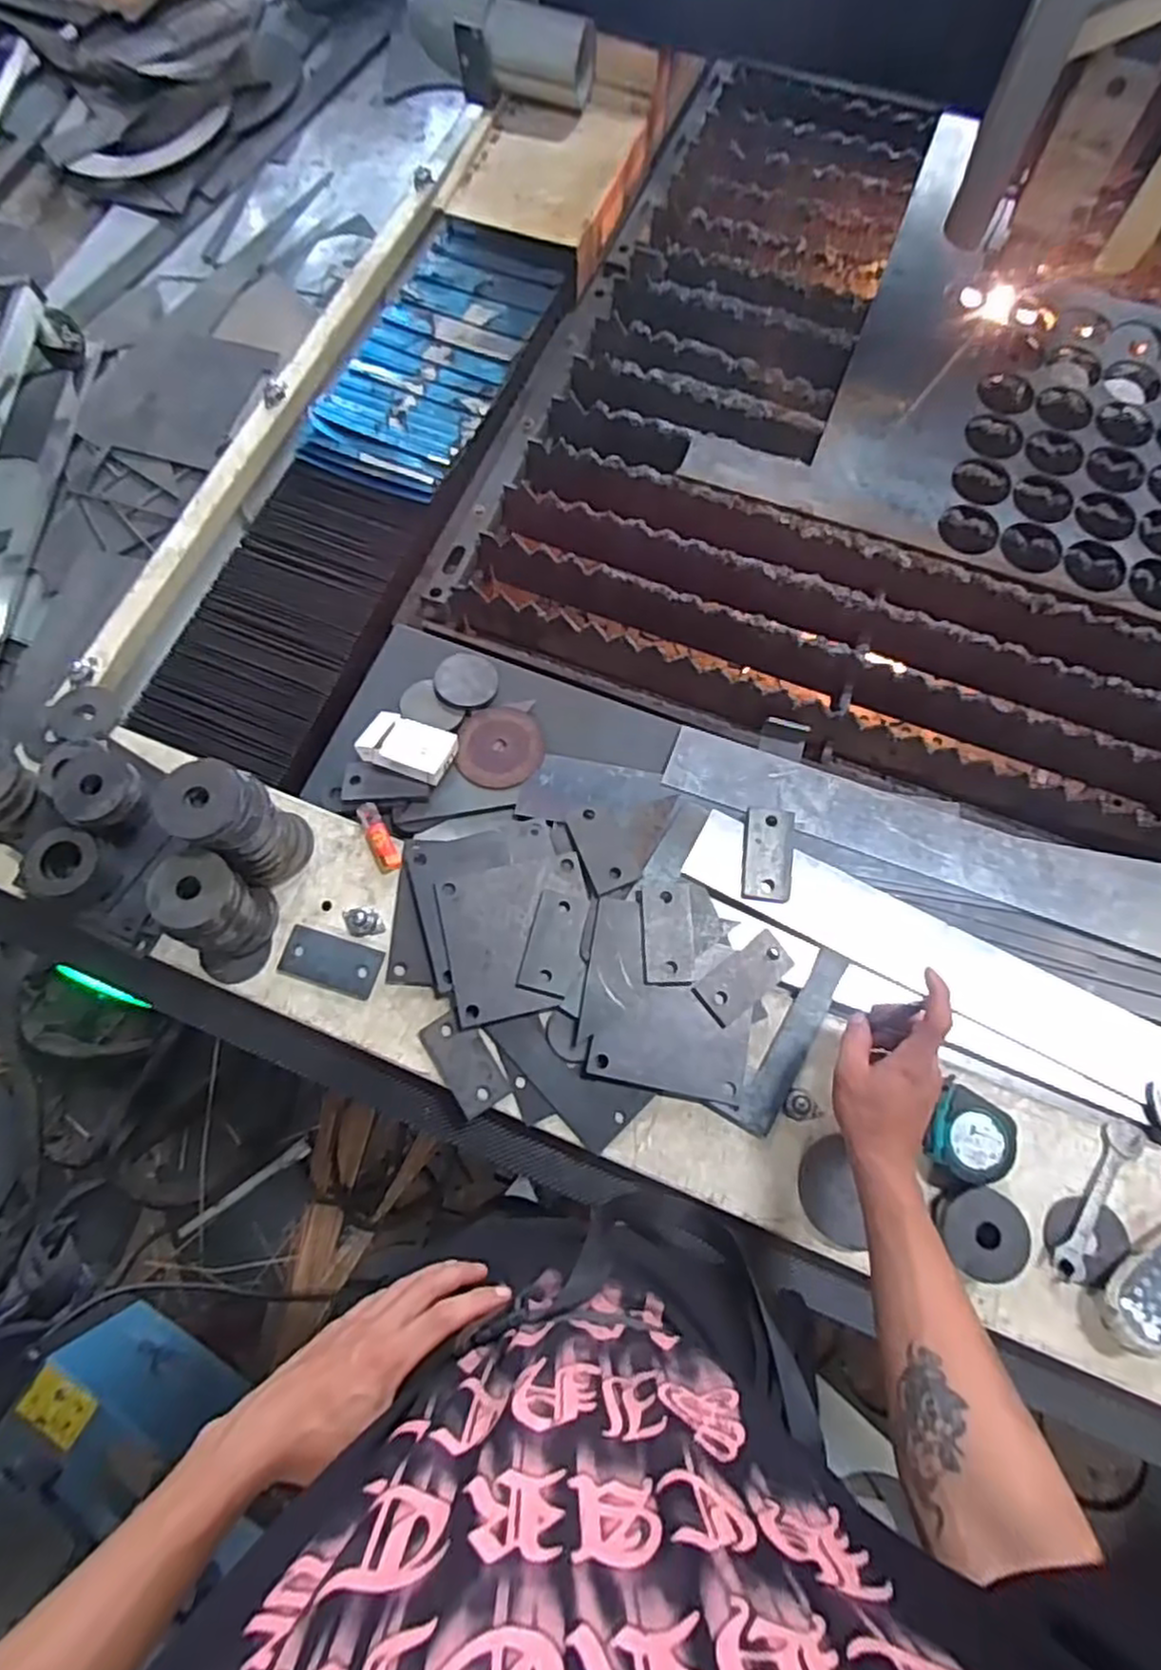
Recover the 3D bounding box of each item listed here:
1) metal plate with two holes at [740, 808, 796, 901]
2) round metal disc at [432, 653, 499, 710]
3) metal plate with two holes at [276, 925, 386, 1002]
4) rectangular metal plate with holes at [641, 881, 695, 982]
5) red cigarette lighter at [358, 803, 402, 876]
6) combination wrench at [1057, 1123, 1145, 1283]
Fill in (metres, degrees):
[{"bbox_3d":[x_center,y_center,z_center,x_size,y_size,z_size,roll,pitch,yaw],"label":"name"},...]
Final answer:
[{"bbox_3d":[0.200,0.019,0.773,0.051,0.014,0.102,8,74,5],"label":"metal plate with two holes"},{"bbox_3d":[-0.134,-0.182,0.856,0.073,0.011,0.069,0,72,-1],"label":"round metal disc"},{"bbox_3d":[-0.255,0.130,0.745,0.100,0.010,0.051,17,72,4],"label":"metal plate with two holes"},{"bbox_3d":[0.088,0.098,0.736,0.050,0.010,0.101,1,72,-1],"label":"rectangular metal plate with holes"},{"bbox_3d":[-0.218,0.001,0.784,0.026,0.014,0.083,-26,75,-9],"label":"red cigarette lighter"},{"bbox_3d":[0.480,0.334,0.673,0.032,0.014,0.155,35,75,9],"label":"combination wrench"}]

